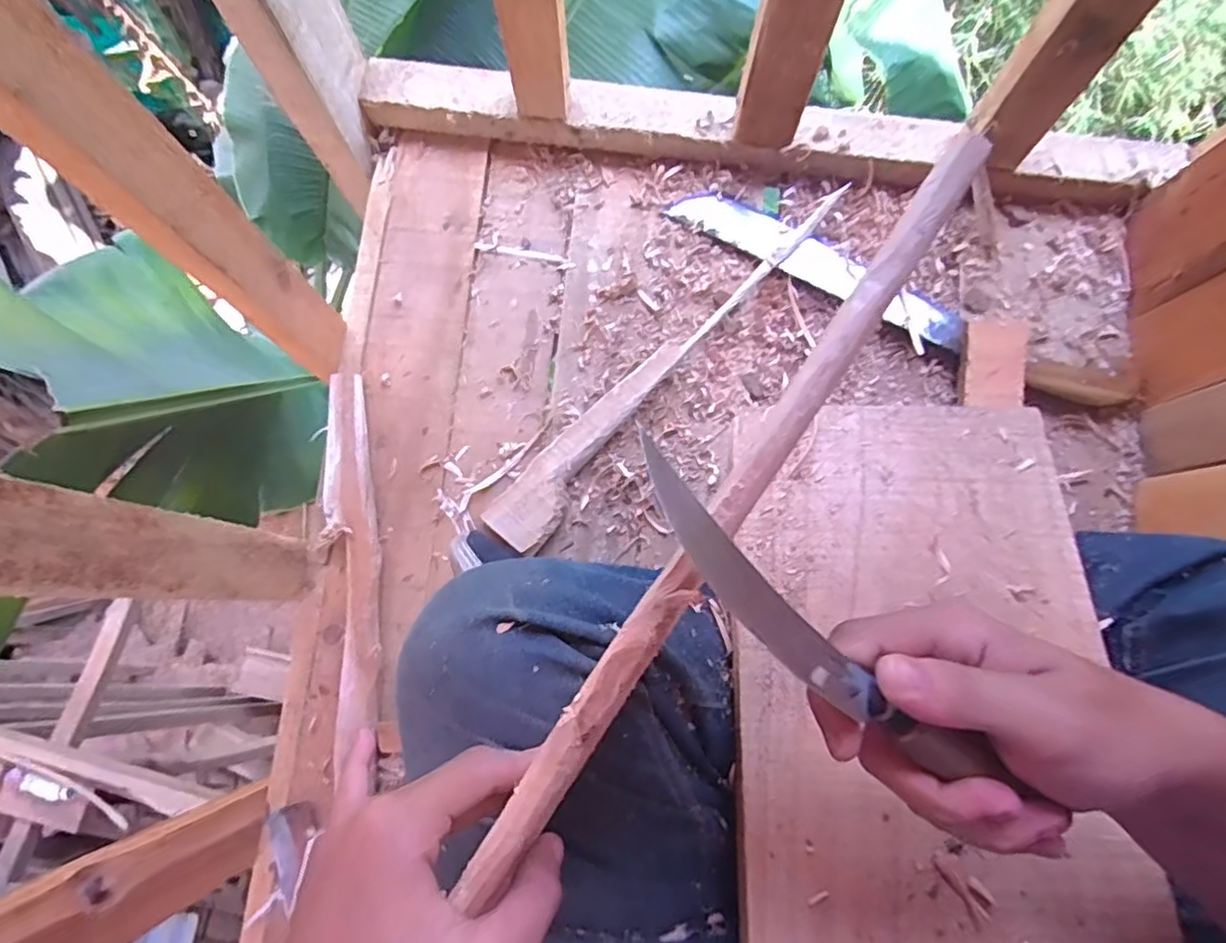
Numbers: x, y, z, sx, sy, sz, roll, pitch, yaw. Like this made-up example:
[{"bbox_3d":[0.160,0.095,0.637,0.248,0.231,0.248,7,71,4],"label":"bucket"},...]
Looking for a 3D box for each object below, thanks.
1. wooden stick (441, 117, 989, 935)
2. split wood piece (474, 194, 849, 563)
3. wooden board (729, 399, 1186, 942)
[{"bbox_3d":[0.035,0.019,0.211,0.015,0.006,0.290,34,91,7],"label":"wooden stick"},{"bbox_3d":[0.052,-0.098,0.574,0.047,0.026,0.424,42,82,9],"label":"split wood piece"},{"bbox_3d":[0.170,0.106,0.361,0.199,0.011,0.322,1,66,3],"label":"wooden board"}]

